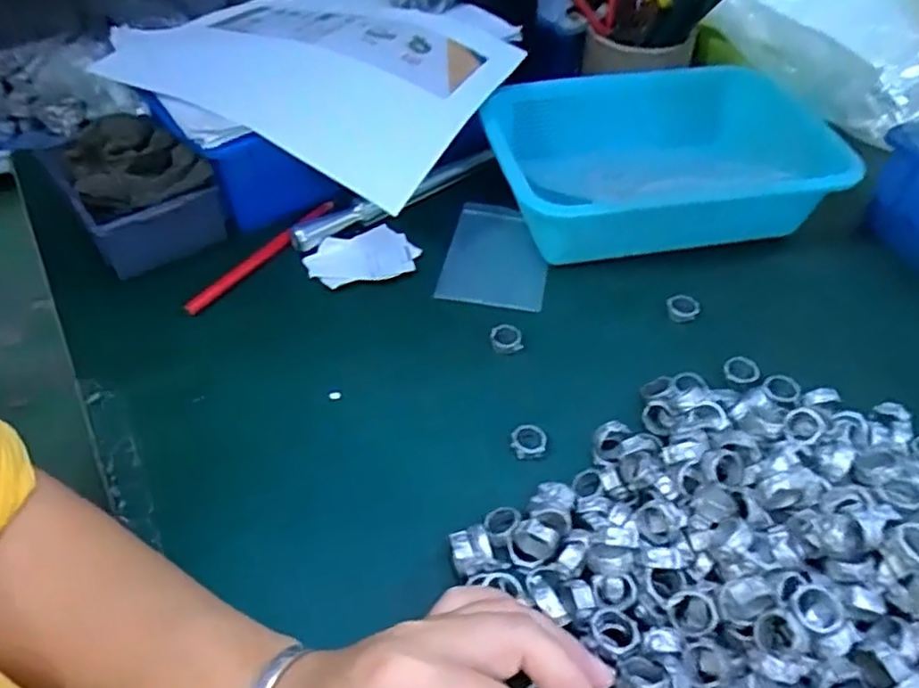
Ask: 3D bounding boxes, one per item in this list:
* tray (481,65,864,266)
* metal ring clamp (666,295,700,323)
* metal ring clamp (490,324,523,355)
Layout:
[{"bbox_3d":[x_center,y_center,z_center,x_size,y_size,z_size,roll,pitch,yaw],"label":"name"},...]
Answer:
[{"bbox_3d":[0.149,-0.148,0.569,0.248,0.078,0.190,-7,46,-7],"label":"tray"},{"bbox_3d":[0.160,-0.026,0.496,0.023,0.012,0.023,15,47,15],"label":"metal ring clamp"},{"bbox_3d":[0.032,-0.005,0.476,0.021,0.011,0.023,0,45,0],"label":"metal ring clamp"}]

